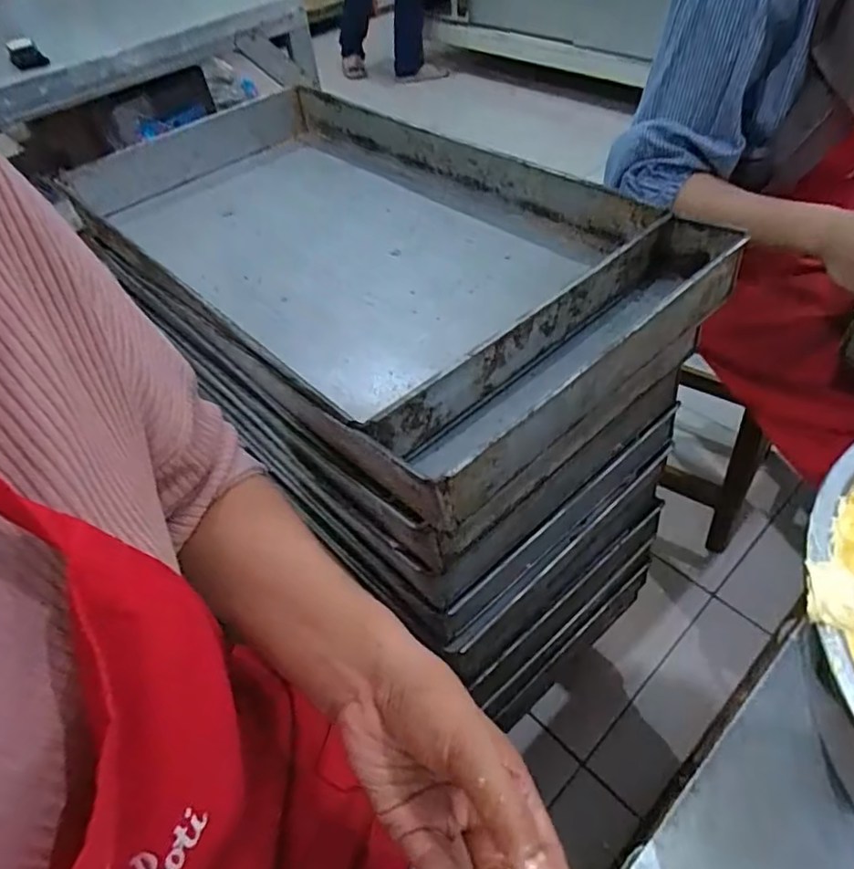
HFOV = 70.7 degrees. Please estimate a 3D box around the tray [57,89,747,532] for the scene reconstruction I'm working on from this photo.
[{"bbox_3d":[-0.098,-0.230,0.659,0.365,0.090,0.760,-33,52,-22],"label":"tray"}]

